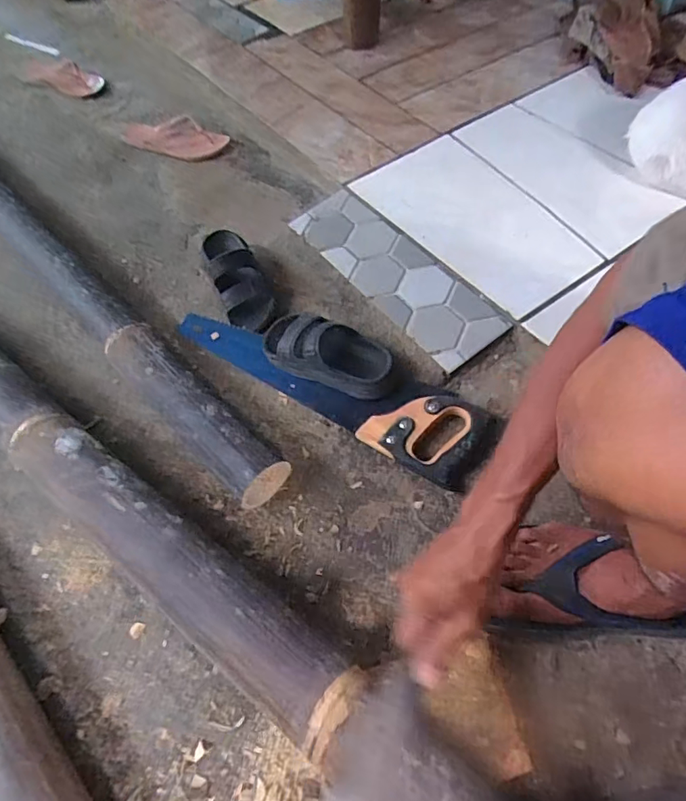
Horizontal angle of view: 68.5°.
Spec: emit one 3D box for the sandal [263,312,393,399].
[{"bbox_3d":[-0.019,-0.066,0.675,0.188,0.056,0.074,21,61,13],"label":"sandal"}]

